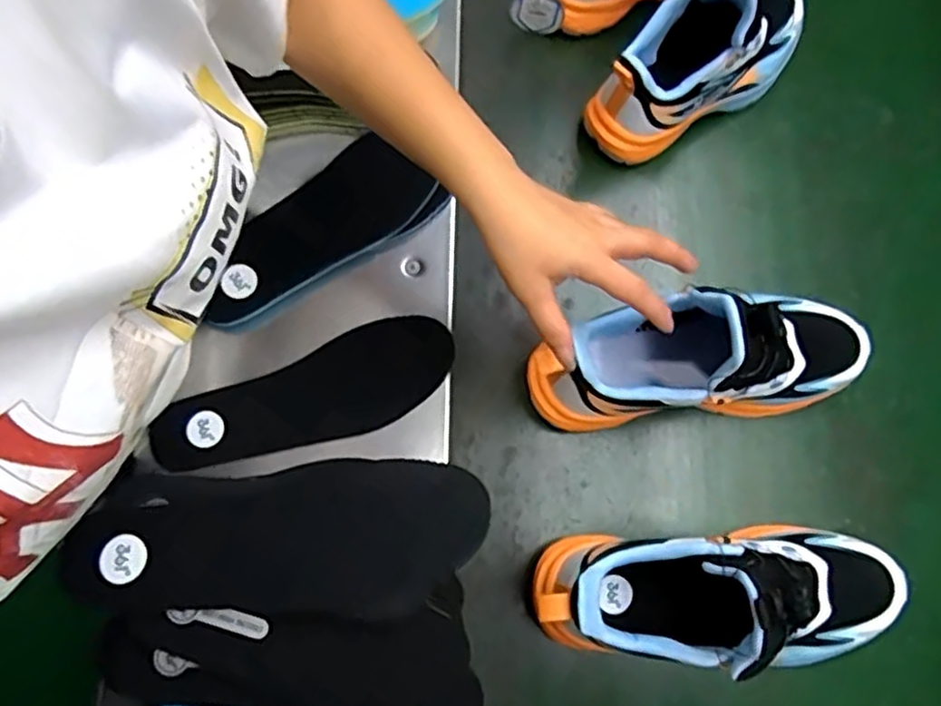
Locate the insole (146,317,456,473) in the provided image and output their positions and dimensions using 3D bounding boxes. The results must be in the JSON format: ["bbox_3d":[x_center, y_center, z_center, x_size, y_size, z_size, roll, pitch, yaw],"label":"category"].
[{"bbox_3d":[-0.125,0.038,0.535,0.233,0.008,0.073,-23,87,-5],"label":"insole"}]

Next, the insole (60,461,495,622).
[{"bbox_3d":[-0.113,0.110,0.413,0.237,0.022,0.090,0,75,1],"label":"insole"}]

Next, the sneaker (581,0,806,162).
[{"bbox_3d":[0.198,-0.253,0.568,0.209,0.149,0.074,-33,77,-8],"label":"sneaker"}]

